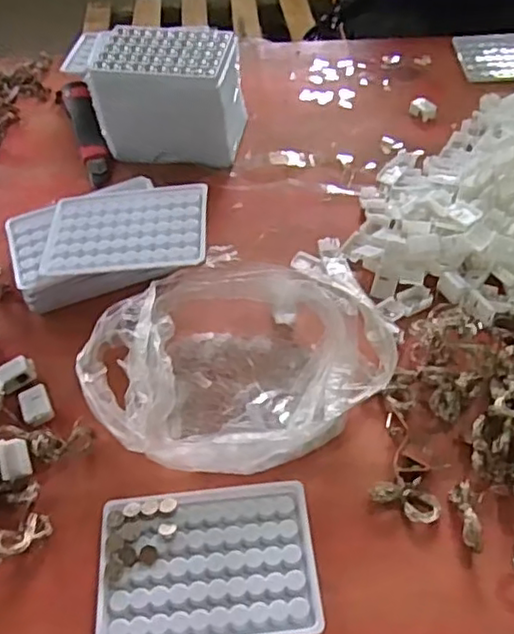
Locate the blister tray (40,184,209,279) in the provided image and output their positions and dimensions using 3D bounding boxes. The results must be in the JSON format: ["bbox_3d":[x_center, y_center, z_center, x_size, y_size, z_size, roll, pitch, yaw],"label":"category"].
[{"bbox_3d":[-0.105,-0.073,0.528,0.129,0.011,0.095,-2,51,2],"label":"blister tray"}]

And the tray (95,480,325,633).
[{"bbox_3d":[-0.030,0.151,0.396,0.129,0.014,0.094,-6,51,-2],"label":"tray"}]

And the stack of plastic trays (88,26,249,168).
[{"bbox_3d":[-0.084,-0.221,0.647,0.133,0.094,0.102,3,51,6],"label":"stack of plastic trays"}]

